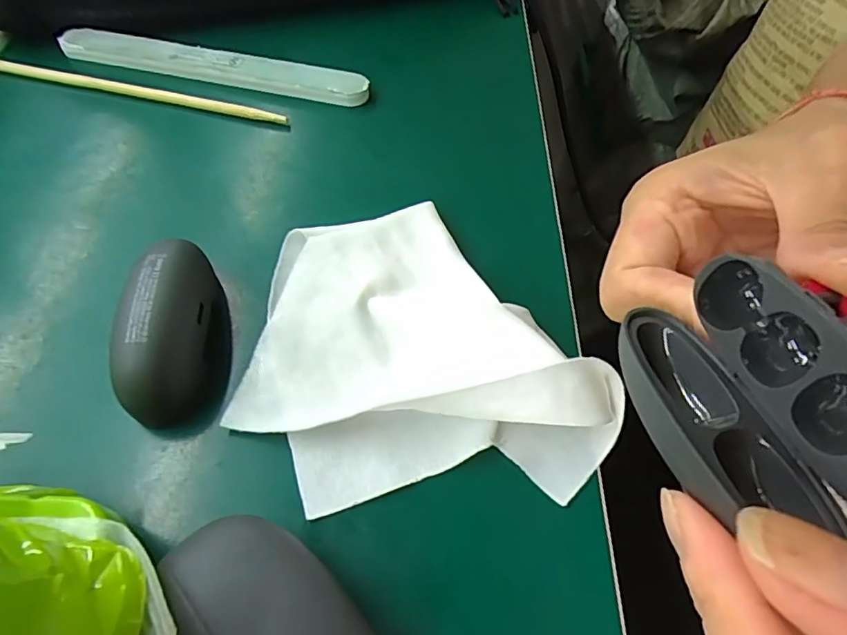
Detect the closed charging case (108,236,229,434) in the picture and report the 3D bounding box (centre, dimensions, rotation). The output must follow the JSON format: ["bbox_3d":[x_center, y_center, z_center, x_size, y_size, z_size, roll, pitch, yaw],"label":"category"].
[{"bbox_3d":[-0.086,0.002,0.182,0.026,0.030,0.064,-5,56,-4],"label":"closed charging case"}]

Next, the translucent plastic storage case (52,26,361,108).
[{"bbox_3d":[-0.112,-0.136,0.284,0.169,0.011,0.018,12,57,7],"label":"translucent plastic storage case"}]

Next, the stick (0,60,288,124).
[{"bbox_3d":[-0.161,-0.119,0.275,0.187,0.008,0.005,13,57,7],"label":"stick"}]

